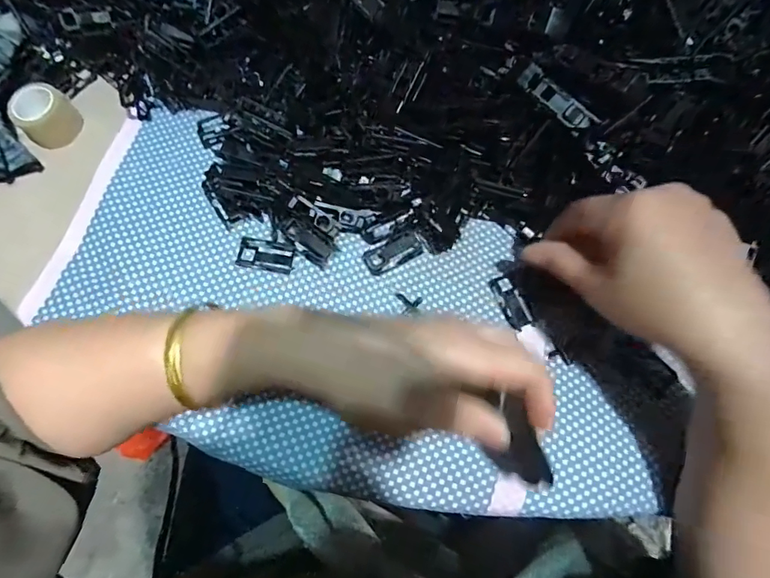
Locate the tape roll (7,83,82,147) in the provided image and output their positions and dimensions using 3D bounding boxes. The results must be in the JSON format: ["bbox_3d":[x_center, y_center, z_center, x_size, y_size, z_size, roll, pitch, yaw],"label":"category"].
[{"bbox_3d":[-0.245,-0.126,0.318,0.035,0.026,0.037,0,70,-1],"label":"tape roll"}]

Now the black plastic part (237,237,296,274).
[{"bbox_3d":[-0.082,-0.024,0.306,0.038,0.004,0.022,9,70,2],"label":"black plastic part"}]

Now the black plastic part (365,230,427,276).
[{"bbox_3d":[0.006,-0.026,0.308,0.040,0.005,0.020,-29,73,-11],"label":"black plastic part"}]

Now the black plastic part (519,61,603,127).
[{"bbox_3d":[0.110,-0.120,0.280,0.056,0.008,0.016,40,113,8],"label":"black plastic part"}]

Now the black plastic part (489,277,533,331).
[{"bbox_3d":[0.086,0.008,0.301,0.016,0.004,0.039,-24,72,-10],"label":"black plastic part"}]

